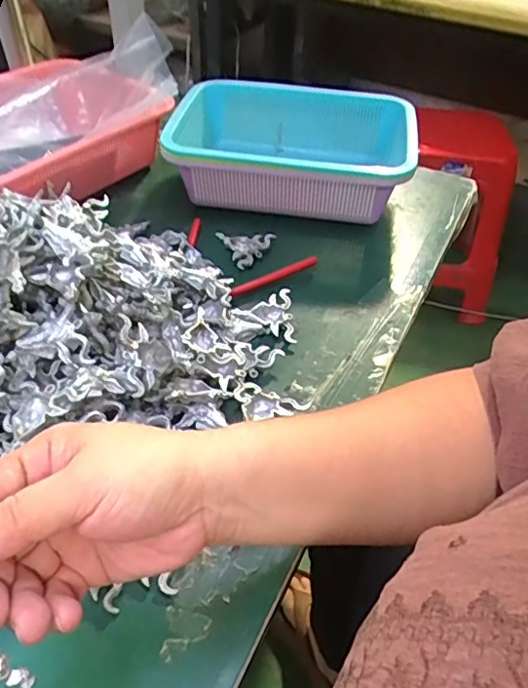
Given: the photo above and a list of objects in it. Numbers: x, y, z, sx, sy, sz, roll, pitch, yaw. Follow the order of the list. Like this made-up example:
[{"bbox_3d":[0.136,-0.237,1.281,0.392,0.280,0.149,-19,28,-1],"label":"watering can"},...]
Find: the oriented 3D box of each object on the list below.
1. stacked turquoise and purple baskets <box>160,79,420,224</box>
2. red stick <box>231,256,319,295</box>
[{"bbox_3d":[0.033,-0.217,0.641,0.256,0.088,0.182,10,44,7],"label":"stacked turquoise and purple baskets"},{"bbox_3d":[0.010,-0.066,0.541,0.097,0.007,0.010,-24,50,-25],"label":"red stick"}]

